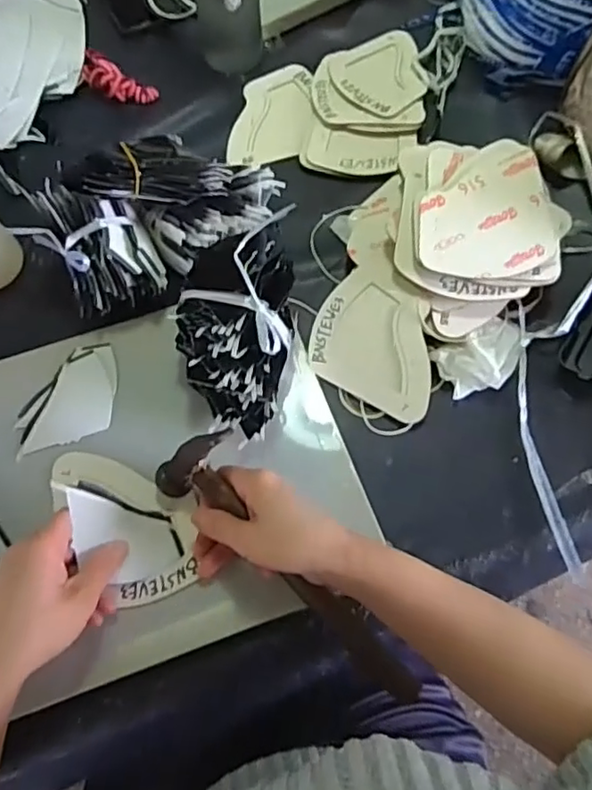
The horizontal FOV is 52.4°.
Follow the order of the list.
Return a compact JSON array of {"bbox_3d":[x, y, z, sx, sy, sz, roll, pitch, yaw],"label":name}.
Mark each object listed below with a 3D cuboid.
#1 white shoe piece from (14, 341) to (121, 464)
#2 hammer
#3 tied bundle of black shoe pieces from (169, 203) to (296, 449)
[{"bbox_3d":[-0.195,0.000,0.515,0.086,0.005,0.083,-15,69,-6],"label":"white shoe piece"},{"bbox_3d":[-0.007,0.128,0.444,0.067,0.047,0.241,-44,86,-13],"label":"hammer"},{"bbox_3d":[-0.048,-0.062,0.498,0.089,0.084,0.183,9,68,4],"label":"tied bundle of black shoe pieces"}]

